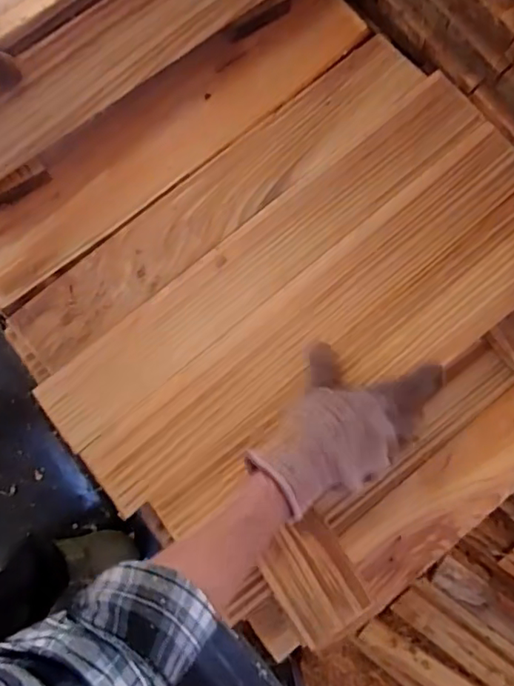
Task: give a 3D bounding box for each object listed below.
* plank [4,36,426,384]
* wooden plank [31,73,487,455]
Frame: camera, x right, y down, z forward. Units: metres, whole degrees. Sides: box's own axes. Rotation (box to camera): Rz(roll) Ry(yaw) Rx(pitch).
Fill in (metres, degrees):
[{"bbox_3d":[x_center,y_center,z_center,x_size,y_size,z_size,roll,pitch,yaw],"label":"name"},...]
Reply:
[{"bbox_3d":[-0.039,-0.137,0.549,0.482,0.023,0.075,-38,81,-7],"label":"plank"},{"bbox_3d":[0.010,-0.086,0.535,0.503,0.014,0.072,-39,82,-7],"label":"wooden plank"}]

